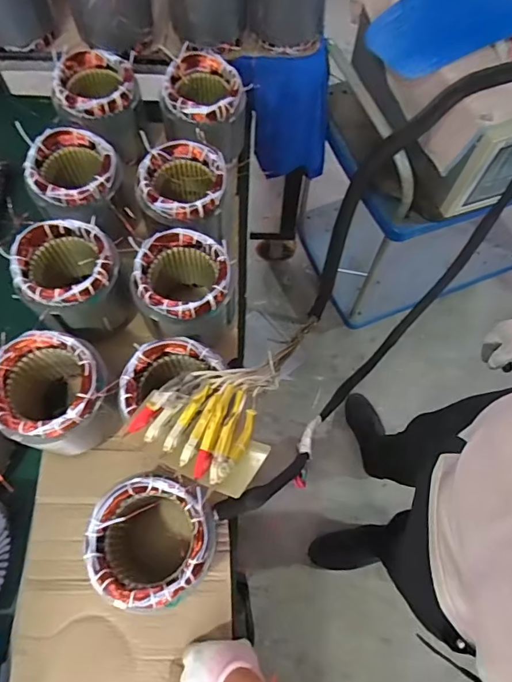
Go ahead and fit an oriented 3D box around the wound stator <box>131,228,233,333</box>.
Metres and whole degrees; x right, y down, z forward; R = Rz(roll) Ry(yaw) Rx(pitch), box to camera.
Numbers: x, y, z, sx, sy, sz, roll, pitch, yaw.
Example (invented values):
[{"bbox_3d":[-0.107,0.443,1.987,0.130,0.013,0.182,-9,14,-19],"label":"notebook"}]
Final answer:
[{"bbox_3d":[-0.109,-0.075,0.735,0.138,0.172,0.131,0,68,-1],"label":"wound stator"}]

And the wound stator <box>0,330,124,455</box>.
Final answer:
[{"bbox_3d":[-0.282,0.079,0.657,0.147,0.155,0.137,0,68,-1],"label":"wound stator"}]

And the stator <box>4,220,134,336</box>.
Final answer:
[{"bbox_3d":[-0.290,-0.099,0.732,0.147,0.147,0.139,0,68,-1],"label":"stator"}]

